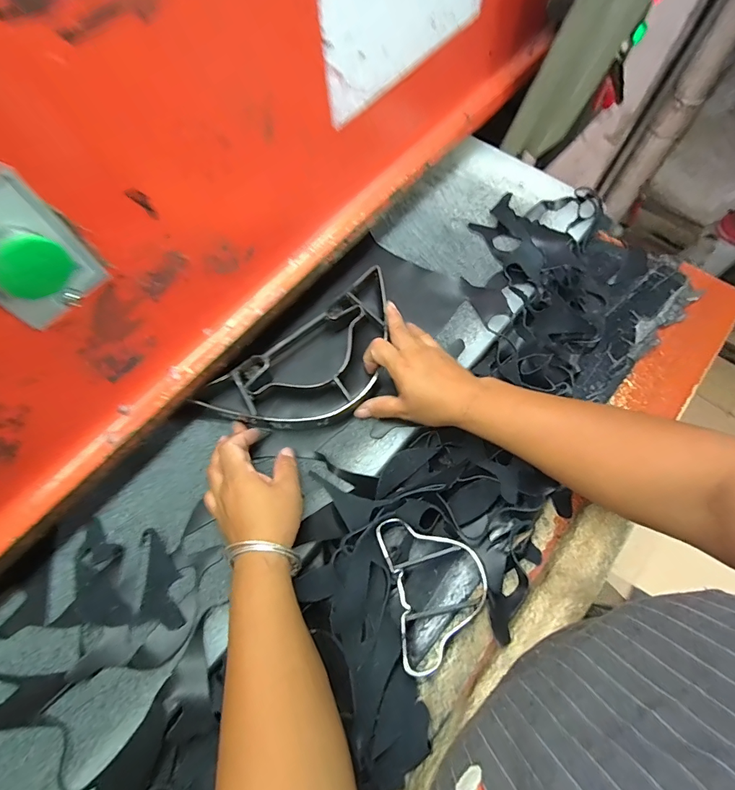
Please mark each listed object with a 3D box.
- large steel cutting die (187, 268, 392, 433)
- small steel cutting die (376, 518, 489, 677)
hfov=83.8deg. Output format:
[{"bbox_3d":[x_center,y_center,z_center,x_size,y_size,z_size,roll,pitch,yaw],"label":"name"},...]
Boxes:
[{"bbox_3d":[-0.052,-0.028,0.465,0.253,0.039,0.117,-39,71,-13],"label":"large steel cutting die"},{"bbox_3d":[0.068,0.183,0.394,0.096,0.035,0.135,-12,68,-3],"label":"small steel cutting die"}]

